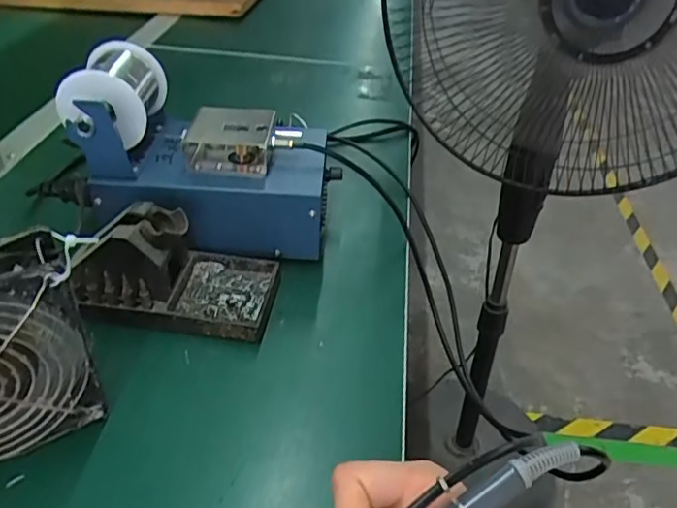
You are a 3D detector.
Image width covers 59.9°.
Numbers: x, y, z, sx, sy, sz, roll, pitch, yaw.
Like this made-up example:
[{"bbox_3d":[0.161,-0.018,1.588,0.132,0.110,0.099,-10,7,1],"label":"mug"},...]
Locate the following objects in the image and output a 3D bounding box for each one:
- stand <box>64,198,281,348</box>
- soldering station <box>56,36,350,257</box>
[{"bbox_3d":[-0.115,0.007,0.426,0.134,0.069,0.076,7,38,2],"label":"stand"},{"bbox_3d":[-0.108,-0.077,0.487,0.201,0.131,0.118,4,38,-1],"label":"soldering station"}]

